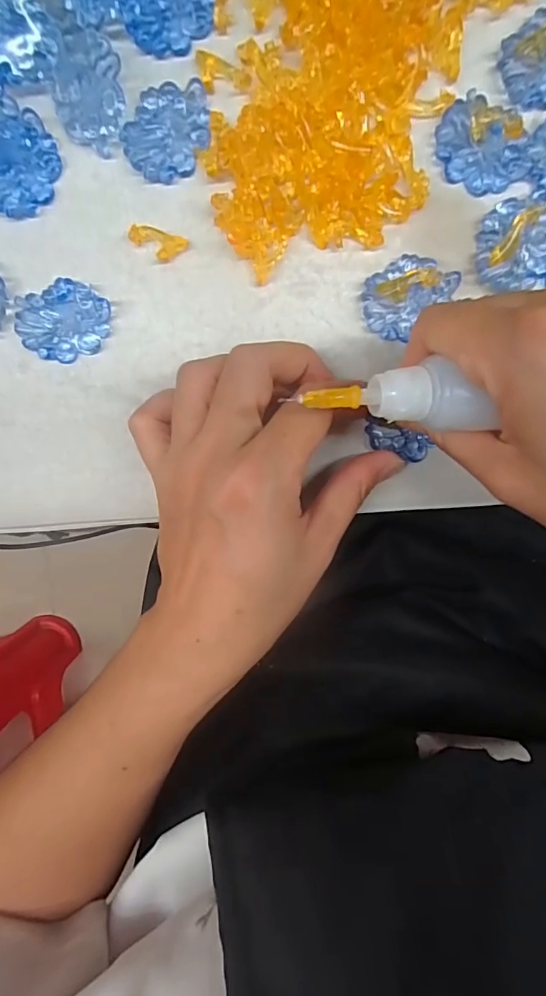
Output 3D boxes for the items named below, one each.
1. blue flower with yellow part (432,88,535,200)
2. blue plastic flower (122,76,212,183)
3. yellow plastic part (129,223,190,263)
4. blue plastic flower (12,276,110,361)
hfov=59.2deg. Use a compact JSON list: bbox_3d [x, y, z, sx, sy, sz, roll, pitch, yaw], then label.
[{"bbox_3d":[0.081,-0.134,0.183,0.037,0.005,0.028,32,97,-2],"label":"blue flower with yellow part"},{"bbox_3d":[-0.041,-0.141,0.186,0.033,0.004,0.032,-4,97,2],"label":"blue plastic flower"},{"bbox_3d":[-0.046,-0.101,0.193,0.022,0.005,0.011,15,97,0],"label":"yellow plastic part"},{"bbox_3d":[-0.085,-0.072,0.195,0.036,0.006,0.029,-17,96,3],"label":"blue plastic flower"}]

